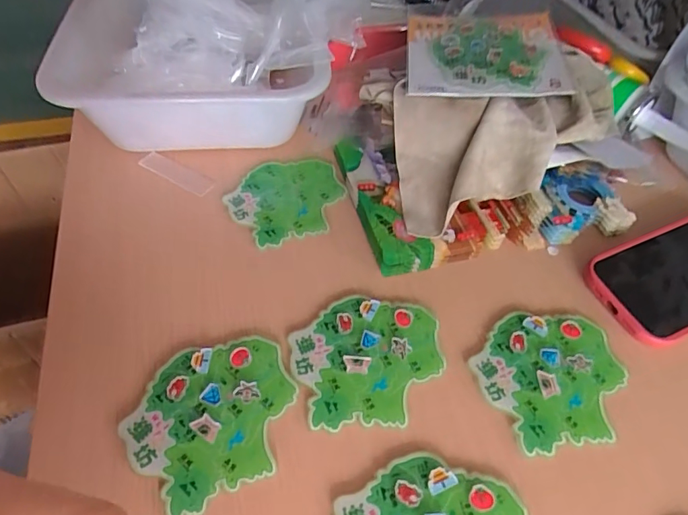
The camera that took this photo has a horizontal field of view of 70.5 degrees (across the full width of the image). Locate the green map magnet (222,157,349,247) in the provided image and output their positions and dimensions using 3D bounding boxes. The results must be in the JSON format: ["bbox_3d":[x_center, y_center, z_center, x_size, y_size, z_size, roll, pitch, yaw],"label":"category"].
[{"bbox_3d":[-0.050,-0.053,0.439,0.103,0.007,0.090,-17,57,-17],"label":"green map magnet"}]

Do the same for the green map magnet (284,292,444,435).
[{"bbox_3d":[0.018,0.069,0.341,0.105,0.004,0.094,-5,51,-7],"label":"green map magnet"}]

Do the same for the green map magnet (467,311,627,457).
[{"bbox_3d":[0.146,0.081,0.339,0.104,0.004,0.095,-10,52,-11],"label":"green map magnet"}]

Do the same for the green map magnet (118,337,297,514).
[{"bbox_3d":[-0.082,0.100,0.309,0.103,0.006,0.093,-24,56,-21],"label":"green map magnet"}]

